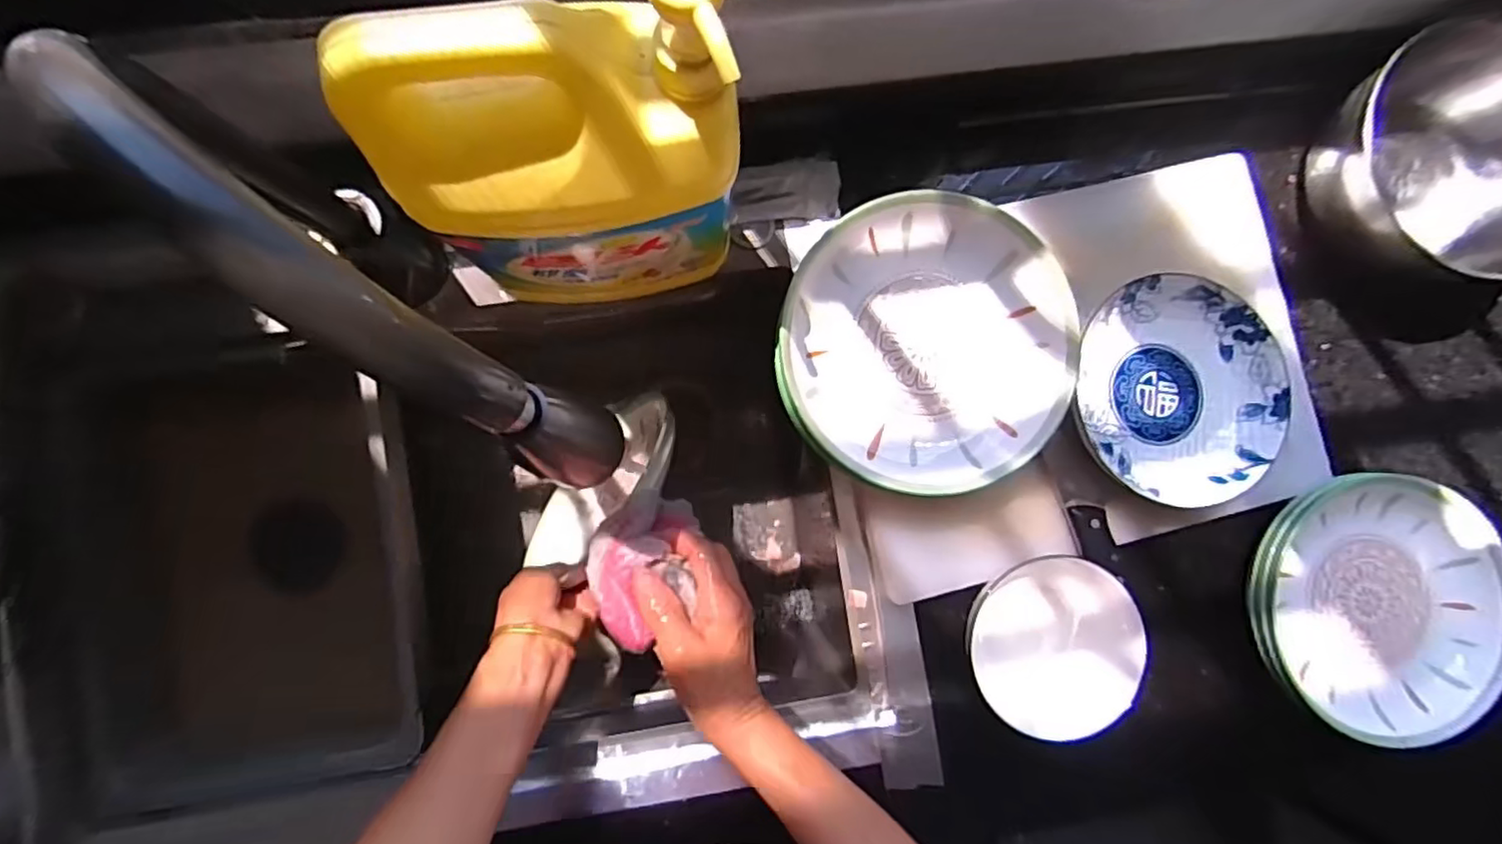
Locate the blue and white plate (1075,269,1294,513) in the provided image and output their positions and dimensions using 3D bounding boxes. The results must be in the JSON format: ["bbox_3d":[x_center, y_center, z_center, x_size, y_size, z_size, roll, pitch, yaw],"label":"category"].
[{"bbox_3d":[0.343,-0.025,0.520,0.167,0.026,0.174,0,87,-5],"label":"blue and white plate"}]

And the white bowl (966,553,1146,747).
[{"bbox_3d":[0.222,0.163,0.495,0.127,0.067,0.114,-43,91,-5],"label":"white bowl"}]

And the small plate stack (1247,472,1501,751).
[{"bbox_3d":[0.508,0.148,0.529,0.194,0.044,0.201,14,86,-4],"label":"small plate stack"}]

